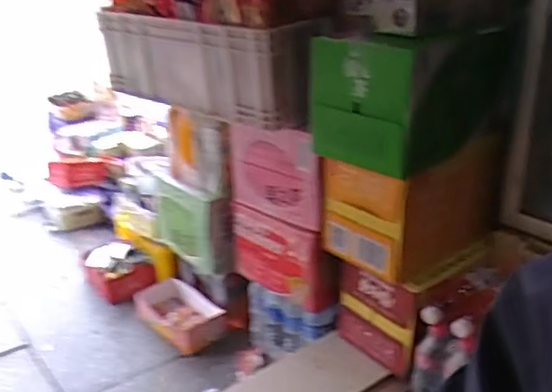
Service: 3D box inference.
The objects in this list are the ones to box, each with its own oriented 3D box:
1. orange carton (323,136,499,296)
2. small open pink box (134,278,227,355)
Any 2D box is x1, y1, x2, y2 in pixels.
[{"bbox_3d":[0.280,0.010,1.184,0.326,0.213,0.203,-20,31,-37],"label":"orange carton"},{"bbox_3d":[-0.256,0.310,1.595,0.144,0.100,0.240,-20,31,-37],"label":"small open pink box"}]

